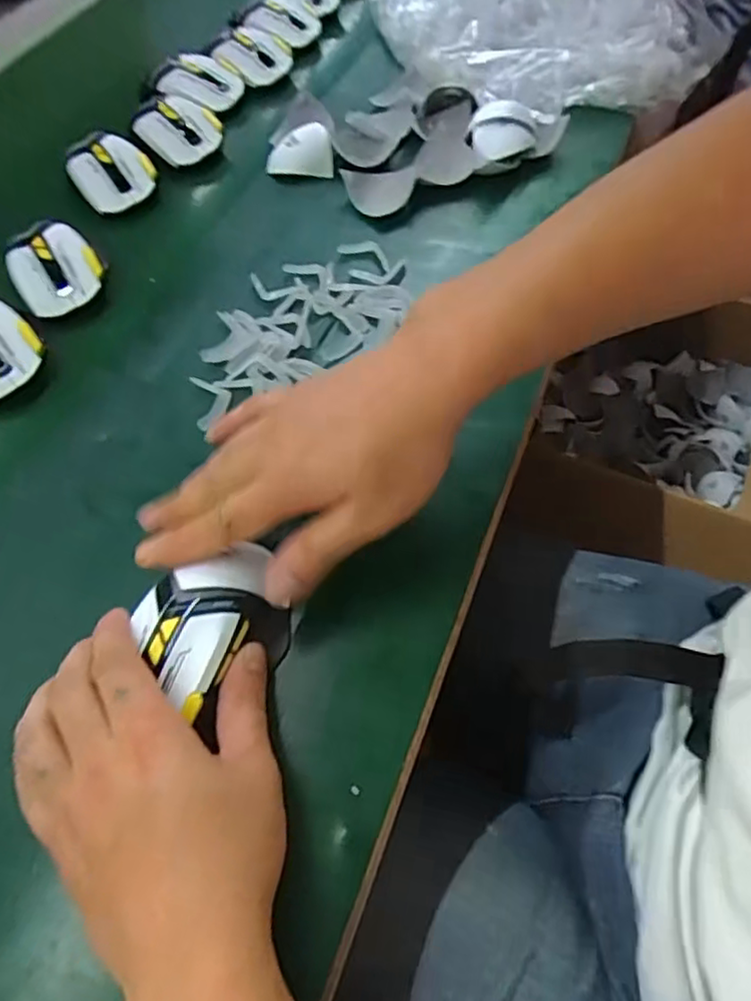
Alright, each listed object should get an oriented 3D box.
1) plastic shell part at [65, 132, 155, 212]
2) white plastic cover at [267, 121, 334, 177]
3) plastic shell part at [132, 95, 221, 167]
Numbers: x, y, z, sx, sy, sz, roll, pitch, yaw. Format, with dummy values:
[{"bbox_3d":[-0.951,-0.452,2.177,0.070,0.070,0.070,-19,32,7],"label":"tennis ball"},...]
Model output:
[{"bbox_3d":[-0.232,-0.287,0.578,0.080,0.020,0.064,44,79,4],"label":"plastic shell part"},{"bbox_3d":[-0.066,-0.303,0.577,0.057,0.033,0.034,-3,56,1],"label":"white plastic cover"},{"bbox_3d":[-0.179,-0.339,0.607,0.077,0.016,0.057,35,85,6],"label":"plastic shell part"}]

